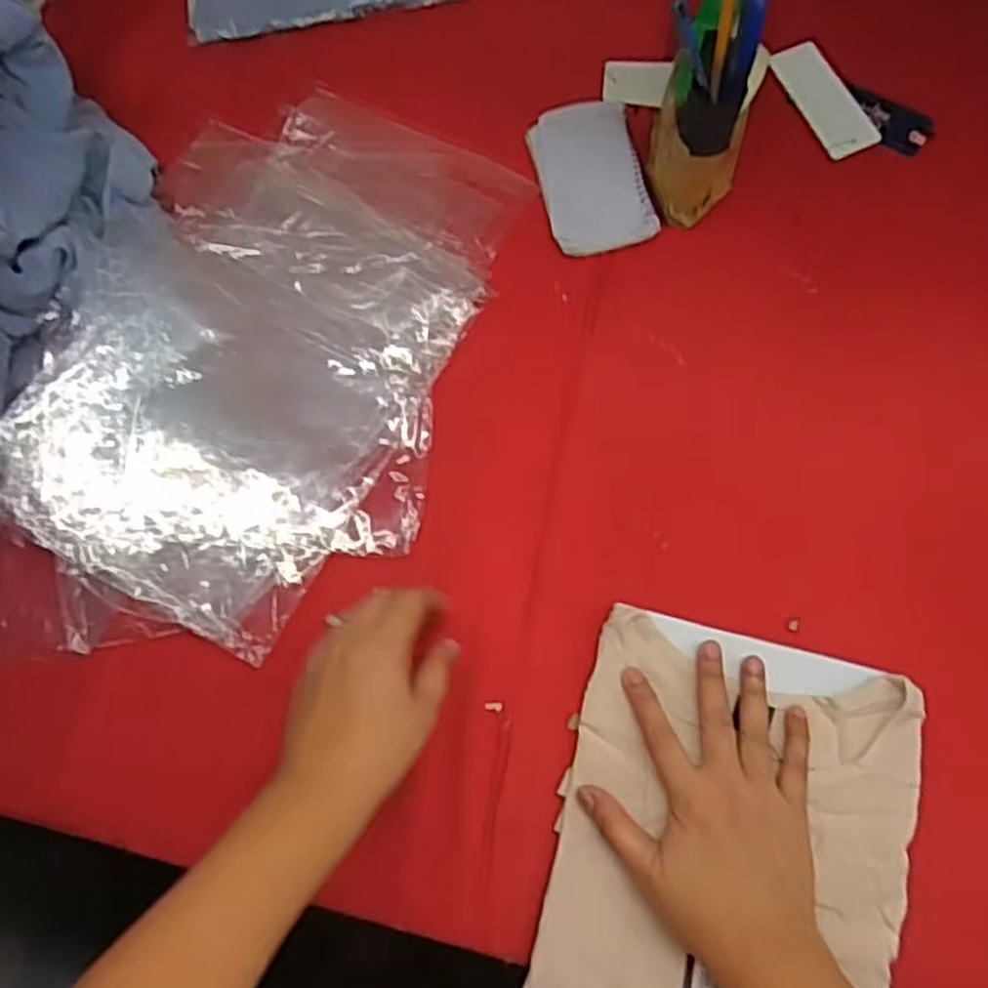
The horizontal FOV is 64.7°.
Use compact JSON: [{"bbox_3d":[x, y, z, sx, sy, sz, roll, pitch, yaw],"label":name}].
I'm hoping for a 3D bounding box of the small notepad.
[{"bbox_3d":[0.083,-0.272,0.668,0.085,0.010,0.140,-12,68,-4],"label":"small notepad"}]

